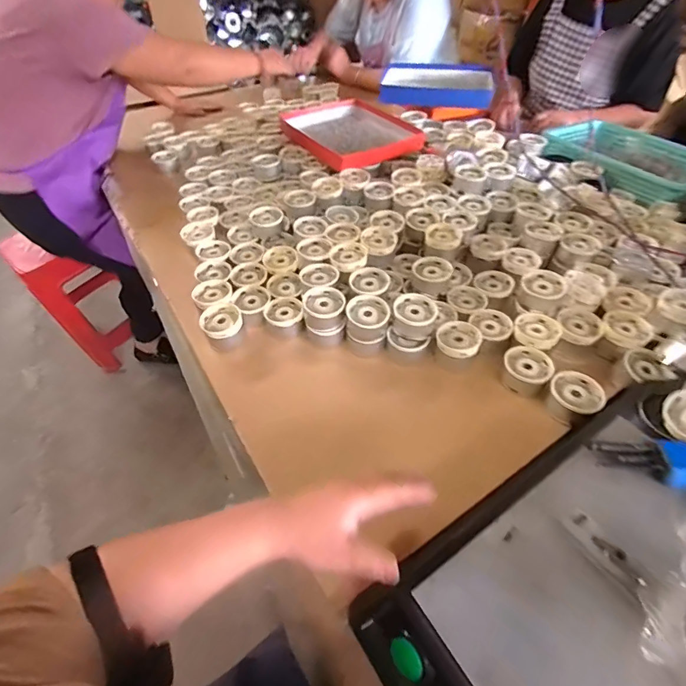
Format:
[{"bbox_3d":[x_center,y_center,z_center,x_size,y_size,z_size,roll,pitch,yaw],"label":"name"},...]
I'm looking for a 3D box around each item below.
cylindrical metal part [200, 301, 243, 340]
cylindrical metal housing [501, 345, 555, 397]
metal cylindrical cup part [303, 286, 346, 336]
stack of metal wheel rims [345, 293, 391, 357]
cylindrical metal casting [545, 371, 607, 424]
[{"bbox_3d":[-0.205,-0.038,0.664,0.066,0.019,0.077,-26,51,-20],"label":"cylindrical metal part"},{"bbox_3d":[0.279,0.040,0.599,0.068,0.035,0.068,-1,47,1],"label":"cylindrical metal housing"},{"bbox_3d":[-0.032,-0.053,0.657,0.070,0.044,0.073,-3,47,-1],"label":"metal cylindrical cup part"},{"bbox_3d":[0.041,-0.029,0.655,0.070,0.070,0.077,3,47,5],"label":"stack of metal wheel rims"},{"bbox_3d":[0.333,0.078,0.566,0.069,0.041,0.067,-1,47,1],"label":"cylindrical metal casting"}]

